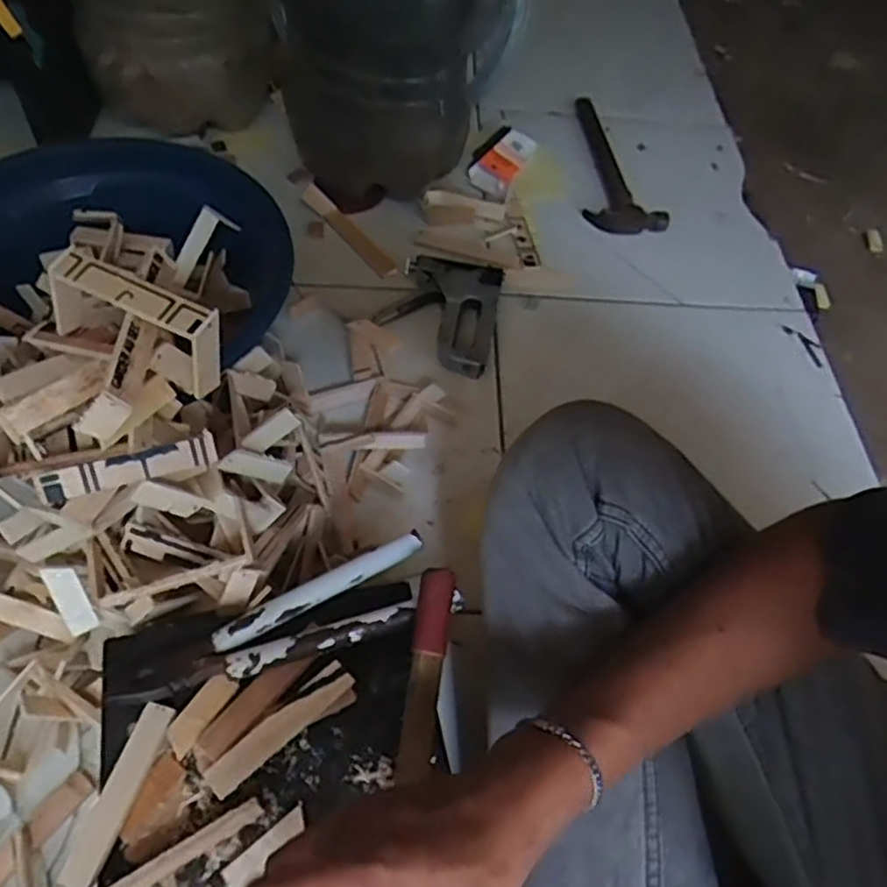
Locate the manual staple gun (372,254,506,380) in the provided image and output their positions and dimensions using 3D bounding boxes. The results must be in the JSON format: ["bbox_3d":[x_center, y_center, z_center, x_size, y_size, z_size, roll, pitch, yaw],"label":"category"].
[{"bbox_3d":[-0.005,-0.155,0.797,0.127,0.028,0.167,13,56,3],"label":"manual staple gun"}]

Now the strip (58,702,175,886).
[{"bbox_3d":[-0.187,0.200,0.401,0.019,0.008,0.097,17,57,6],"label":"strip"}]

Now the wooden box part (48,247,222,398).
[{"bbox_3d":[-0.178,-0.071,0.402,0.111,0.047,0.028,24,58,11],"label":"wooden box part"}]

